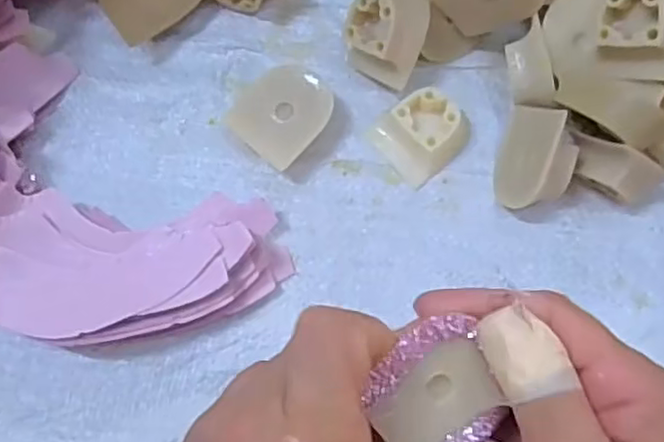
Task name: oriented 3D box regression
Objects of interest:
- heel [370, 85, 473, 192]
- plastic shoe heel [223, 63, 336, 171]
[{"bbox_3d":[0.049,-0.047,0.340,0.045,0.017,0.039,-34,78,-12],"label":"heel"},{"bbox_3d":[-0.025,-0.055,0.338,0.041,0.023,0.047,42,76,9],"label":"plastic shoe heel"}]

